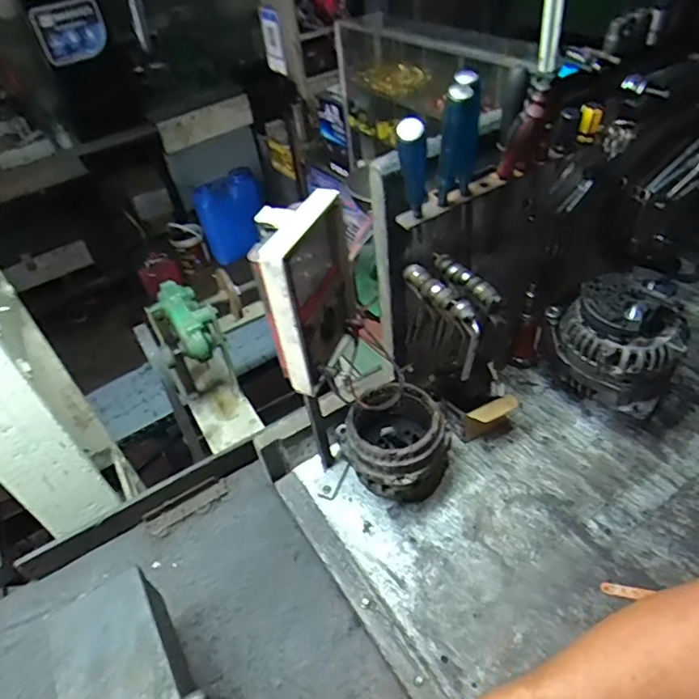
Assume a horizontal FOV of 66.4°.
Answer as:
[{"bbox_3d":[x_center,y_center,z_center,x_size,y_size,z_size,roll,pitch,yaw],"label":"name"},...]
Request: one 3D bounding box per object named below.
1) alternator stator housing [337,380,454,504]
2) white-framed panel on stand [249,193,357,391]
[{"bbox_3d":[0.064,0.128,0.726,0.131,0.131,0.137,-4,43,4],"label":"alternator stator housing"},{"bbox_3d":[-0.043,-0.059,0.543,0.049,0.167,0.125,11,46,19],"label":"white-framed panel on stand"}]

